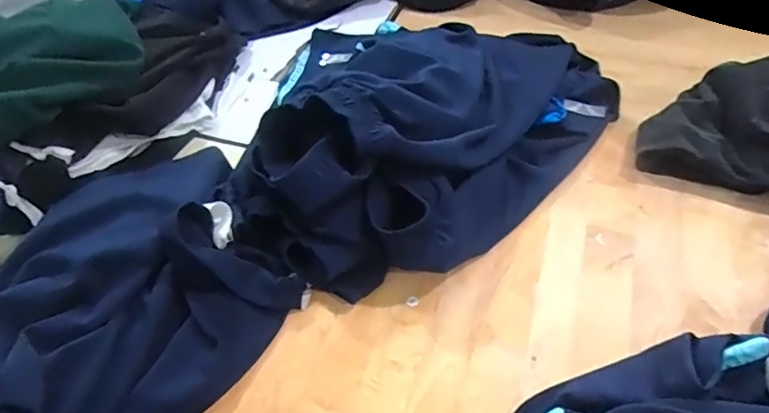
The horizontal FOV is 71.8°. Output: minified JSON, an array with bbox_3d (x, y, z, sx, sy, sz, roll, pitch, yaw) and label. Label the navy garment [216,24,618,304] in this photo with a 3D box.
[{"bbox_3d":[0.062,-0.111,0.669,0.534,0.155,0.294,-36,54,-25],"label":"navy garment"}]

